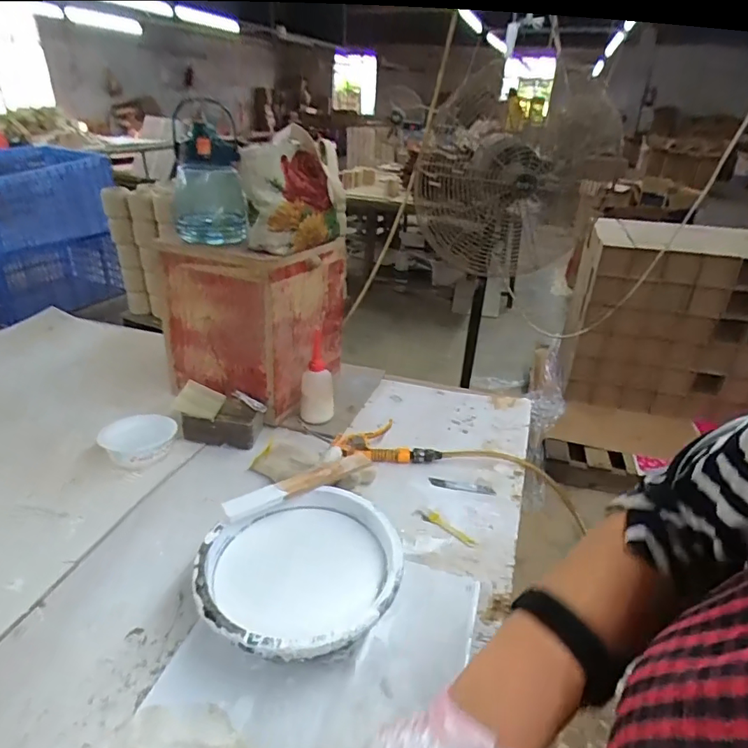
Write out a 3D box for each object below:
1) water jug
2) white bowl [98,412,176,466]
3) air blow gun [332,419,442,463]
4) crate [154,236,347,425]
[{"bbox_3d":[-0.293,-0.349,0.877,0.113,0.214,0.140,-8,30,-19],"label":"water jug"},{"bbox_3d":[-0.376,0.108,0.812,0.107,0.050,0.099,-2,30,-11],"label":"white bowl"},{"bbox_3d":[0.021,0.119,0.877,0.175,0.023,0.092,1,29,-6],"label":"air blow gun"},{"bbox_3d":[-0.226,-0.111,0.987,0.278,0.300,0.249,16,31,19],"label":"crate"}]

